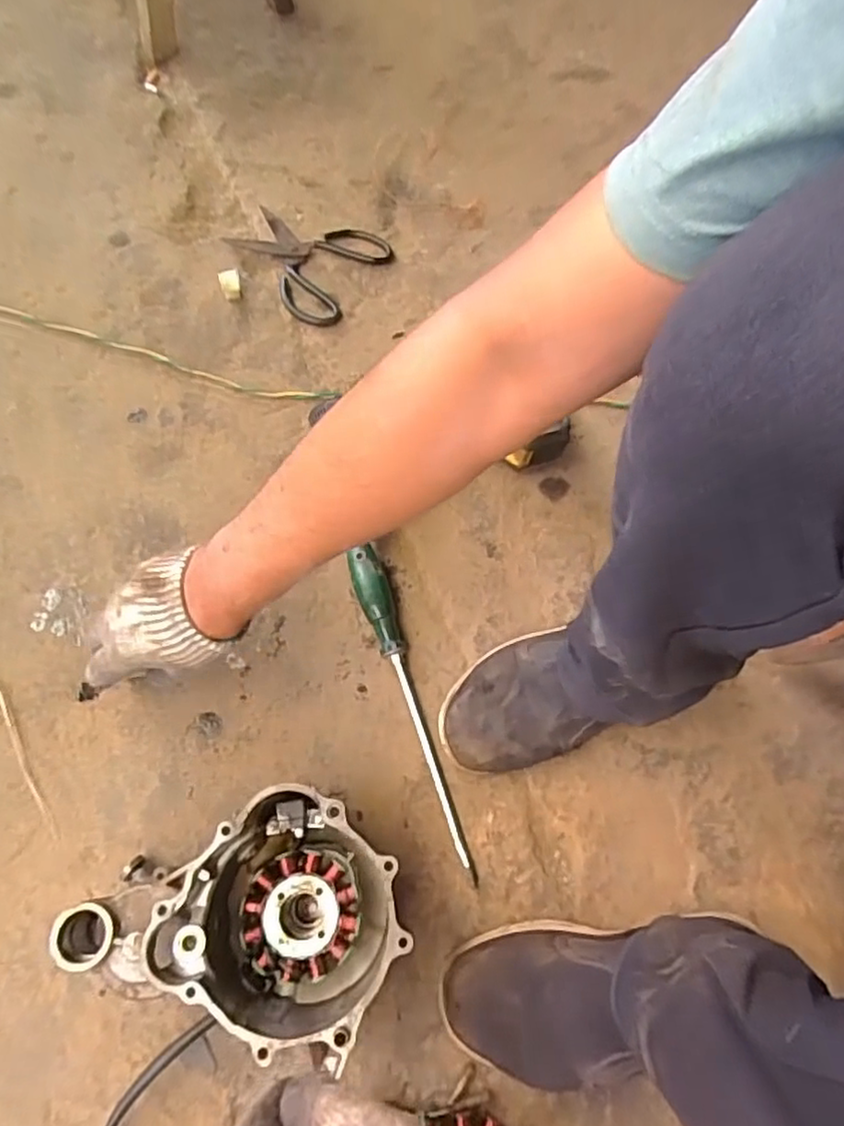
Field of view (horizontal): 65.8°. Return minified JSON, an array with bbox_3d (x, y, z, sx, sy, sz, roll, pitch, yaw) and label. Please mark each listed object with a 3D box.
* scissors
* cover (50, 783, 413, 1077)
[{"bbox_3d":[-0.147,-0.377,0.796,0.172,0.016,0.161,30,70,9],"label":"scissors"},{"bbox_3d":[-0.122,0.242,0.478,0.209,0.086,0.147,18,68,5],"label":"cover"}]

